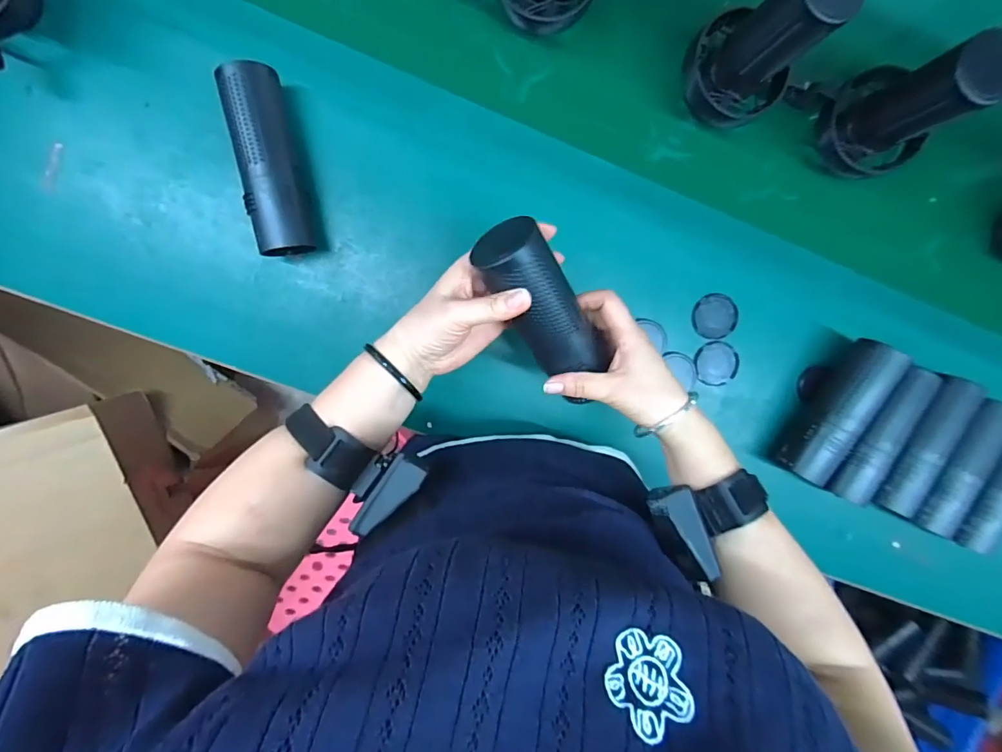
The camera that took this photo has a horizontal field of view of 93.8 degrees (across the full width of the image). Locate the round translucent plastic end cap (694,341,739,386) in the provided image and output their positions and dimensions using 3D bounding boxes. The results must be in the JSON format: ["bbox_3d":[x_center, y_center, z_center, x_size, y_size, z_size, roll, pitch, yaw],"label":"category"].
[{"bbox_3d":[0.245,-0.014,0.531,0.051,0.004,0.048,5,97,-4],"label":"round translucent plastic end cap"}]

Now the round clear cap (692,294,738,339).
[{"bbox_3d":[0.241,-0.066,0.523,0.050,0.007,0.049,0,98,-4],"label":"round clear cap"}]

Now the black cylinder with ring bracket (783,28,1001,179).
[{"bbox_3d":[0.354,-0.244,0.423,0.086,0.153,0.116,-27,99,0],"label":"black cylinder with ring bracket"}]

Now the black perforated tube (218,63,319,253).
[{"bbox_3d":[-0.217,-0.202,0.452,0.053,0.057,0.167,-11,98,-2],"label":"black perforated tube"}]

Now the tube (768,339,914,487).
[{"bbox_3d":[0.369,0.039,0.522,0.058,0.060,0.162,30,95,-7],"label":"tube"}]

